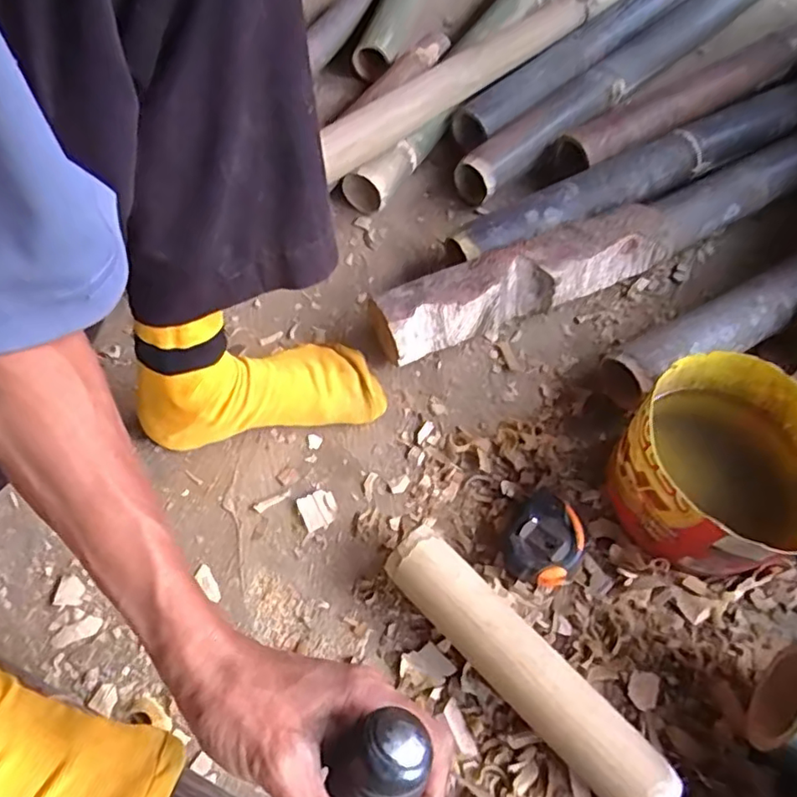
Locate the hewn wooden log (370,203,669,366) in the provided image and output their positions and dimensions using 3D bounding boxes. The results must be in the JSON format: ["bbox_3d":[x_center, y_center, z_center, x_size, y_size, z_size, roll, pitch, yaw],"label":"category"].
[{"bbox_3d":[0.123,-0.110,0.597,0.303,0.084,0.062,-18,61,-10],"label":"hewn wooden log"}]

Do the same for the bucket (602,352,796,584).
[{"bbox_3d":[0.255,0.058,0.482,0.142,0.102,0.155,-8,60,-5],"label":"bucket"}]

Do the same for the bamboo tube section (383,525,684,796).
[{"bbox_3d":[0.085,0.192,0.430,0.047,0.053,0.231,-40,67,-21],"label":"bamboo tube section"}]

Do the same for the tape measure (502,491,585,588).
[{"bbox_3d":[0.119,0.116,0.485,0.059,0.036,0.073,23,62,13],"label":"tape measure"}]

